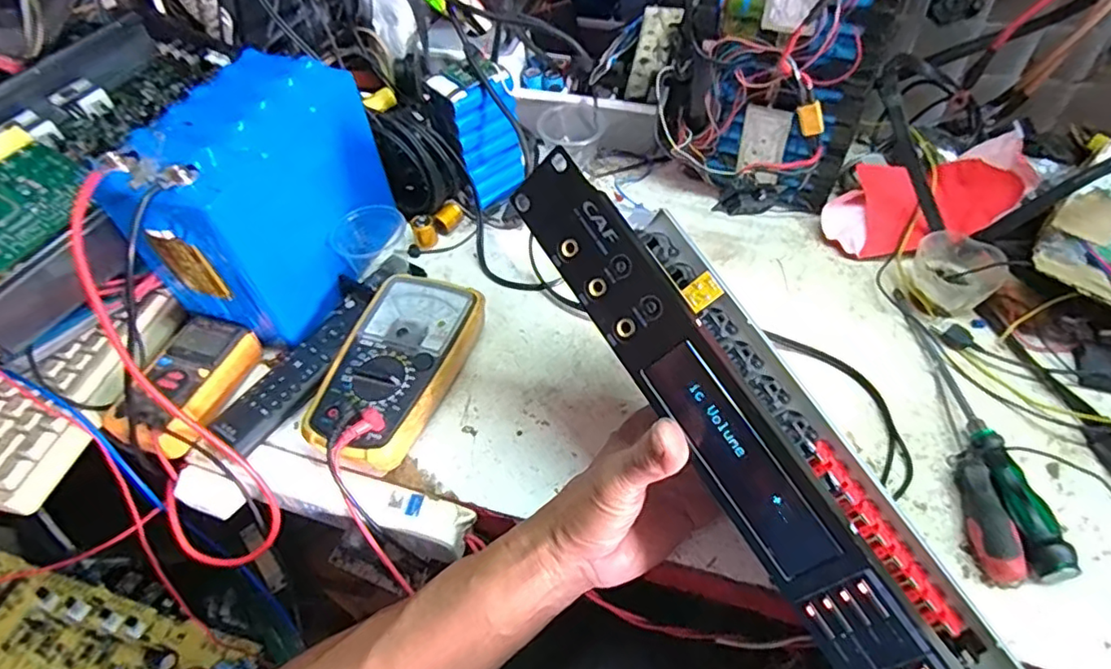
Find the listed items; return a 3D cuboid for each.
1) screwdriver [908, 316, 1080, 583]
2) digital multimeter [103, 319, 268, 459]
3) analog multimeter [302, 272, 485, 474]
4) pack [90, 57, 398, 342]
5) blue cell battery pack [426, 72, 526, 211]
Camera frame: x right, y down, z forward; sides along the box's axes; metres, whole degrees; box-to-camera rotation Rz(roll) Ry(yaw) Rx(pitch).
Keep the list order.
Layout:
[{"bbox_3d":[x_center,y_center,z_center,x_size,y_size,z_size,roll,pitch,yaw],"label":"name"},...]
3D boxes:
[{"bbox_3d":[0.297,0.064,0.424,0.032,0.023,0.207,-5,51,2],"label":"screwdriver"},{"bbox_3d":[-0.295,0.037,0.480,0.066,0.034,0.110,10,53,13],"label":"digital multimeter"},{"bbox_3d":[-0.121,0.028,0.476,0.094,0.047,0.164,13,54,15],"label":"analog multimeter"},{"bbox_3d":[-0.233,-0.112,0.503,0.106,0.164,0.186,14,54,16],"label":"pack"},{"bbox_3d":[-0.070,-0.189,0.588,0.068,0.129,0.043,-36,57,-21],"label":"blue cell battery pack"}]

